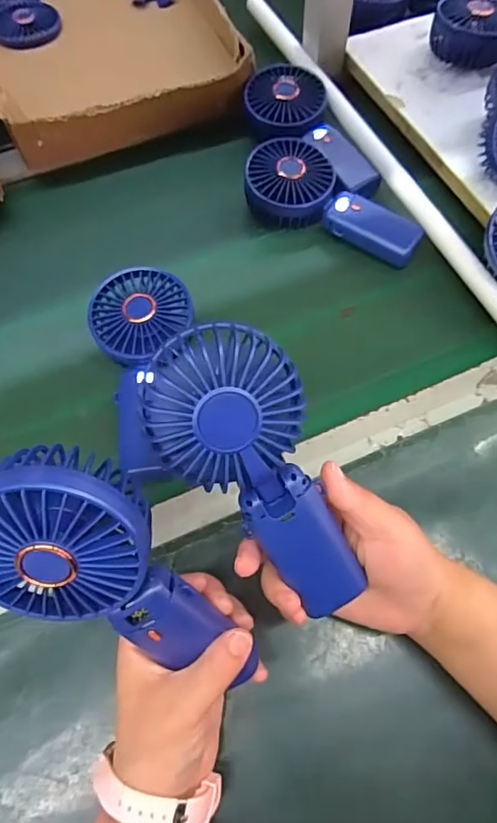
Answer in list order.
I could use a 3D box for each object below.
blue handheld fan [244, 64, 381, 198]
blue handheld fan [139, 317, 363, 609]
[{"bbox_3d":[0.060,-0.289,0.545,0.082,0.032,0.178,-24,67,-10],"label":"blue handheld fan"},{"bbox_3d":[0.011,0.039,0.285,0.080,0.039,0.179,-33,106,-14],"label":"blue handheld fan"}]

